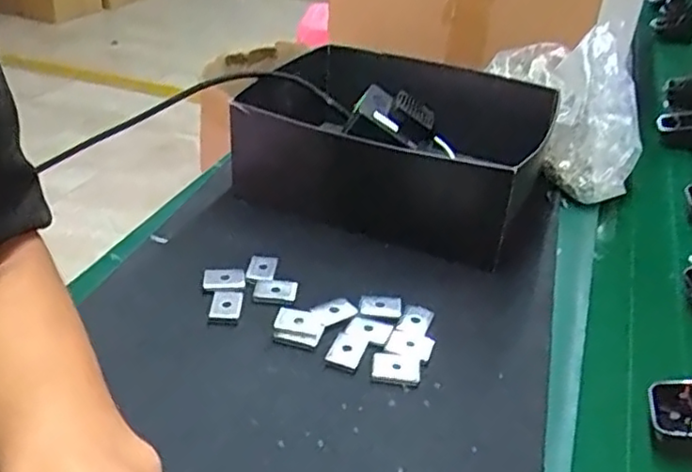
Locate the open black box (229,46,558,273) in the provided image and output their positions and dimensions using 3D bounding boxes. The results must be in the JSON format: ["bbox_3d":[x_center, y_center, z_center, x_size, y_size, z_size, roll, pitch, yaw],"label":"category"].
[{"bbox_3d":[0.054,-0.094,0.610,0.232,0.087,0.237,17,35,20],"label":"open black box"}]

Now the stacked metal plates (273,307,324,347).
[{"bbox_3d":[-0.031,0.059,0.434,0.032,0.012,0.022,11,33,12],"label":"stacked metal plates"}]

